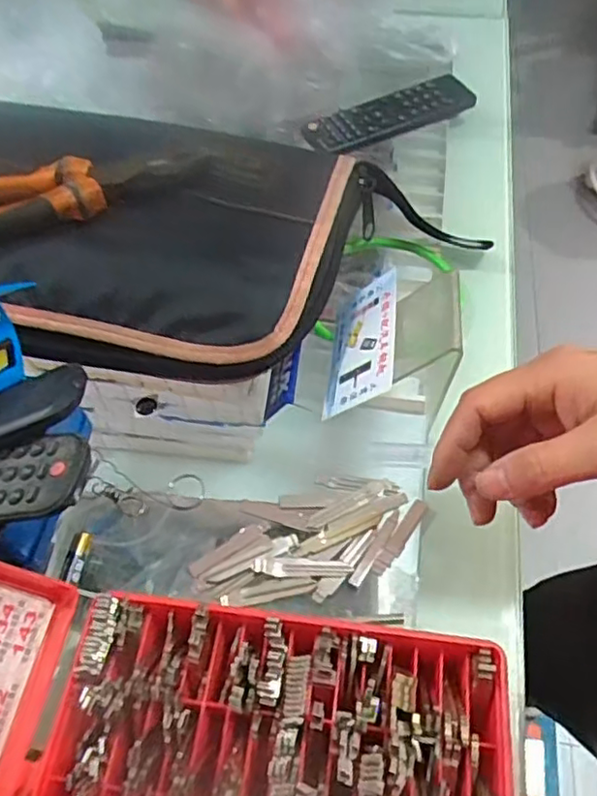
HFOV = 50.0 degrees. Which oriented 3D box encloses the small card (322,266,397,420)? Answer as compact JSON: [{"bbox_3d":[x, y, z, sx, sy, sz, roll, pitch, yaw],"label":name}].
[{"bbox_3d":[0.038,-0.034,0.380,0.004,0.051,0.087,30,53,-32],"label":"small card"}]

